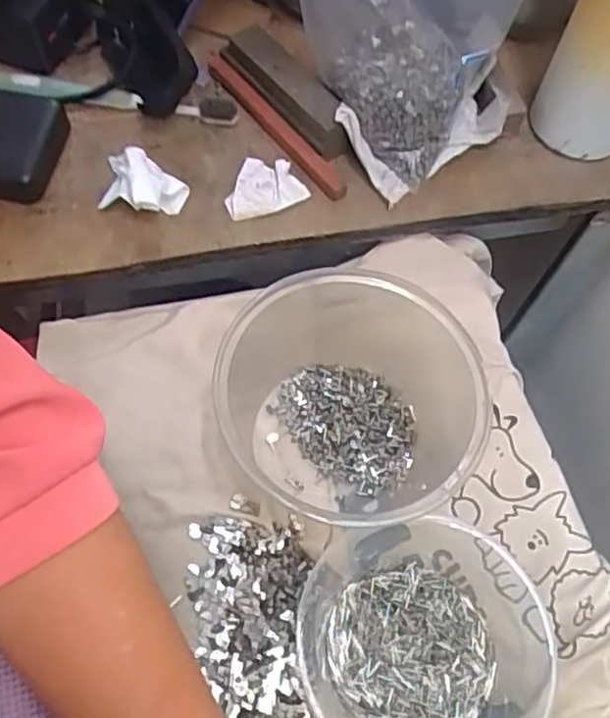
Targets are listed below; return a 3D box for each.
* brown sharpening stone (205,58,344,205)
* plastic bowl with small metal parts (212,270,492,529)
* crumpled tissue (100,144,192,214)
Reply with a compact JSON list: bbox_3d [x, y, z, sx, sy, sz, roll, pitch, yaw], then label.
[{"bbox_3d":[-0.022,-0.165,0.462,0.014,0.016,0.154,-33,70,-18],"label":"brown sharpening stone"},{"bbox_3d":[0.022,0.018,0.391,0.141,0.078,0.157,-32,70,-17],"label":"plastic bowl with small metal parts"},{"bbox_3d":[-0.111,-0.113,0.432,0.059,0.031,0.037,26,65,10],"label":"crumpled tissue"}]

